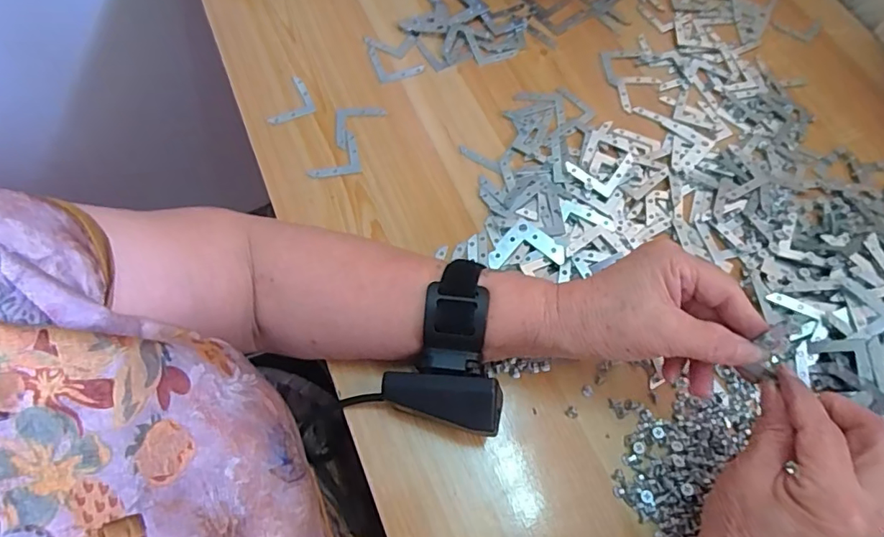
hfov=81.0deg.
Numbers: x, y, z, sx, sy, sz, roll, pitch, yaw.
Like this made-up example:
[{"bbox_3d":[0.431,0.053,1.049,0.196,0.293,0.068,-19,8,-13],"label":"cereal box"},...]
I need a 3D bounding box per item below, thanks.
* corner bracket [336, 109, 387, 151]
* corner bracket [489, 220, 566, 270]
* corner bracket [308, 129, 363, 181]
[{"bbox_3d":[-0.066,-0.115,0.424,0.040,0.004,0.039,-2,65,-5],"label":"corner bracket"},{"bbox_3d":[0.062,-0.009,0.378,0.045,0.004,0.043,-44,69,-11],"label":"corner bracket"},{"bbox_3d":[-0.087,-0.090,0.412,0.041,0.004,0.038,-10,66,-9],"label":"corner bracket"}]

